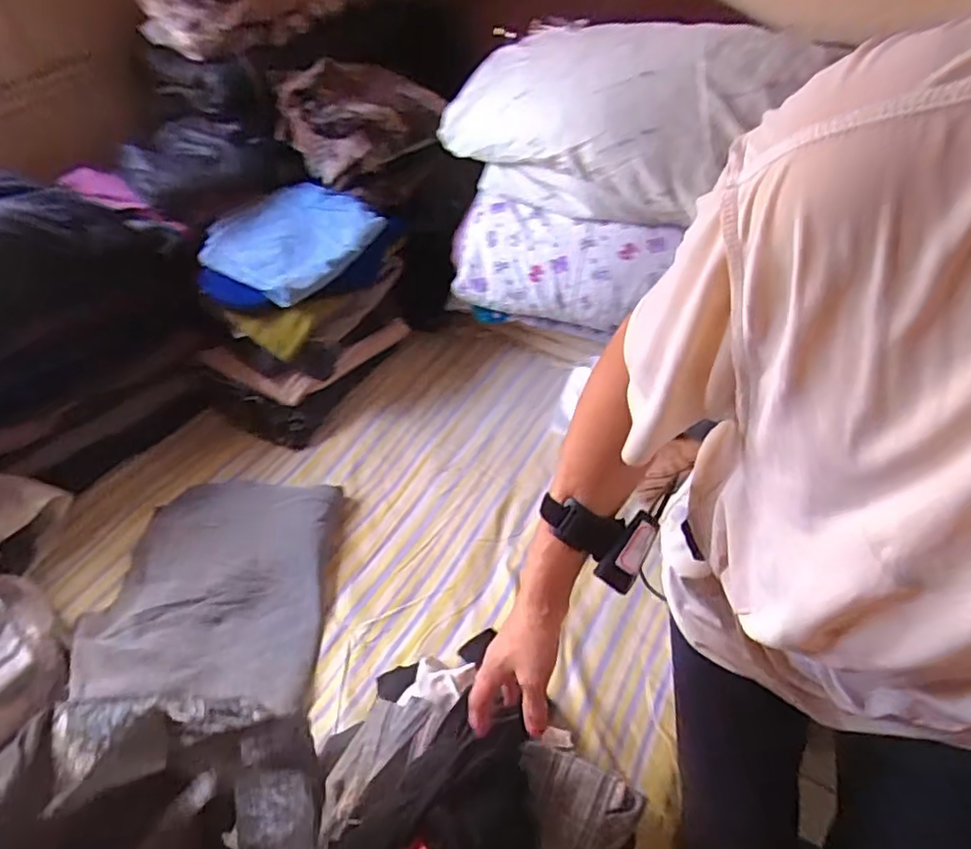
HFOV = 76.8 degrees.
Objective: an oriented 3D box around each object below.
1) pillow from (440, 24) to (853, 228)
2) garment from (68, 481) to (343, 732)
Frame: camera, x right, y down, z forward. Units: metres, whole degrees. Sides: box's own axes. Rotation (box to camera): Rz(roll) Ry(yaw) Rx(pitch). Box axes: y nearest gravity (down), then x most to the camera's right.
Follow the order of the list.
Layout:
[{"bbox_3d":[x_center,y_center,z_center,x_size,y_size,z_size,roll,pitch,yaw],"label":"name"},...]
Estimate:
[{"bbox_3d":[0.219,-0.532,1.061,0.550,0.224,0.301,30,55,28],"label":"pillow"},{"bbox_3d":[-0.406,0.248,0.920,0.320,0.057,0.406,-2,46,3],"label":"garment"}]

